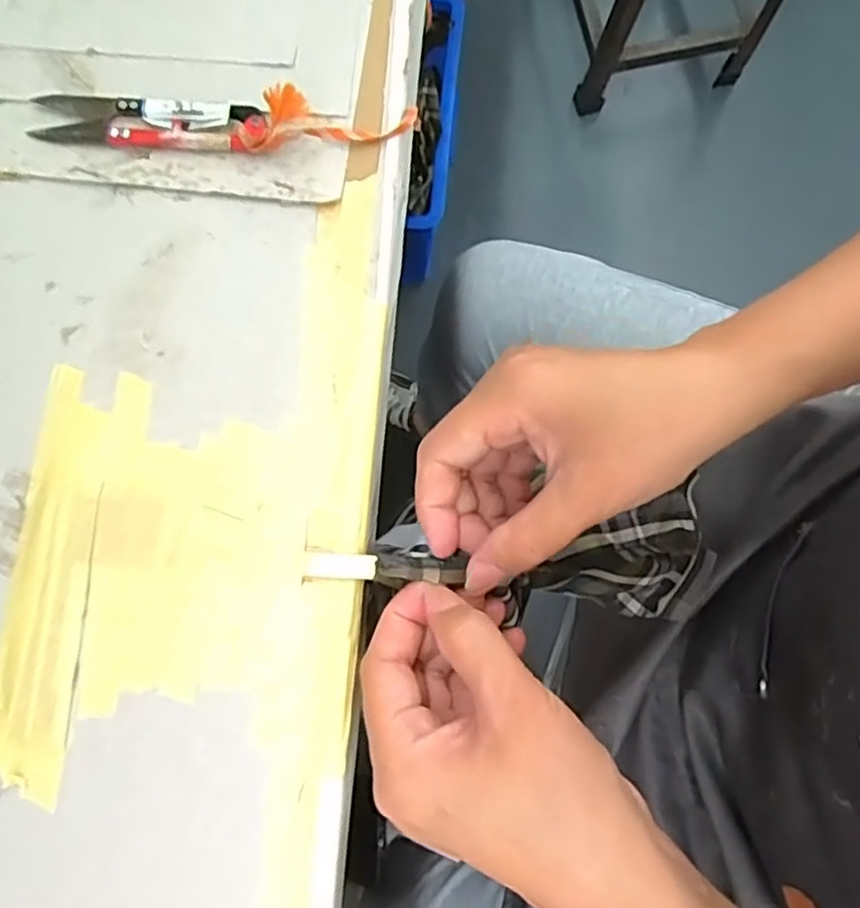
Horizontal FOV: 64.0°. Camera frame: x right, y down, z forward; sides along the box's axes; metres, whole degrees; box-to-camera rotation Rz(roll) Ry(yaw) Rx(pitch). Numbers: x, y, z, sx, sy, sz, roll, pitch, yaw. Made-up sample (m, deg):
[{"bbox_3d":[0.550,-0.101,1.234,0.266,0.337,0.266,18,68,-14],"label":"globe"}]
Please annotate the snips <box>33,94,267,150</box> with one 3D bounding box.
[{"bbox_3d":[-0.123,-0.147,0.301,0.103,0.010,0.025,3,79,1],"label":"snips"}]

